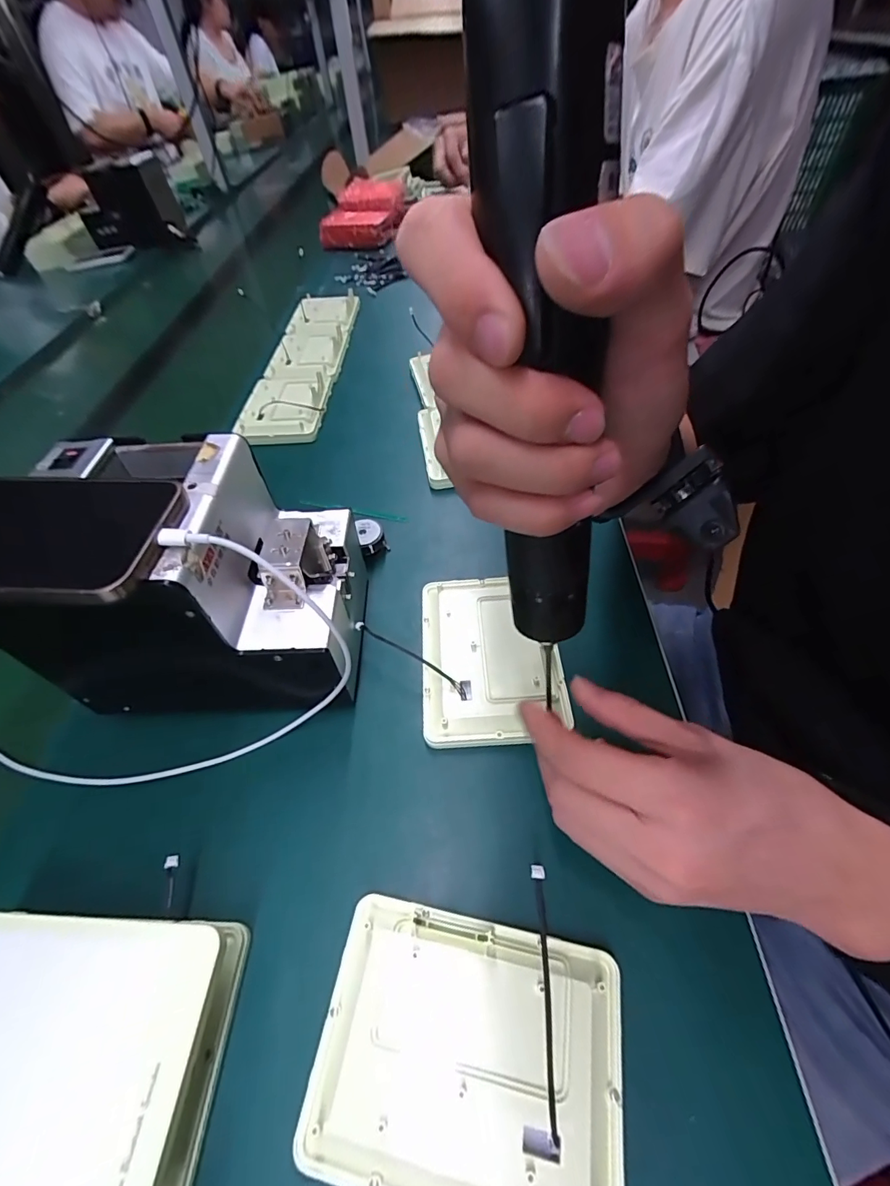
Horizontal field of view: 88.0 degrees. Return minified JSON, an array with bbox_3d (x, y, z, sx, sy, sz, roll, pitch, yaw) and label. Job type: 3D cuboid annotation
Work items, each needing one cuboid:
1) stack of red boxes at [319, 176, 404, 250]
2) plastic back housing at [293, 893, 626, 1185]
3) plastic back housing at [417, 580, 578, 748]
[{"bbox_3d":[-0.179,-0.875,1.055,0.146,0.081,0.324,3,51,8],"label":"stack of red boxes"},{"bbox_3d":[0.010,0.210,0.211,0.133,0.021,0.097,6,52,11],"label":"plastic back housing"},{"bbox_3d":[0.032,0.044,0.341,0.096,0.025,0.135,-4,51,2],"label":"plastic back housing"}]

